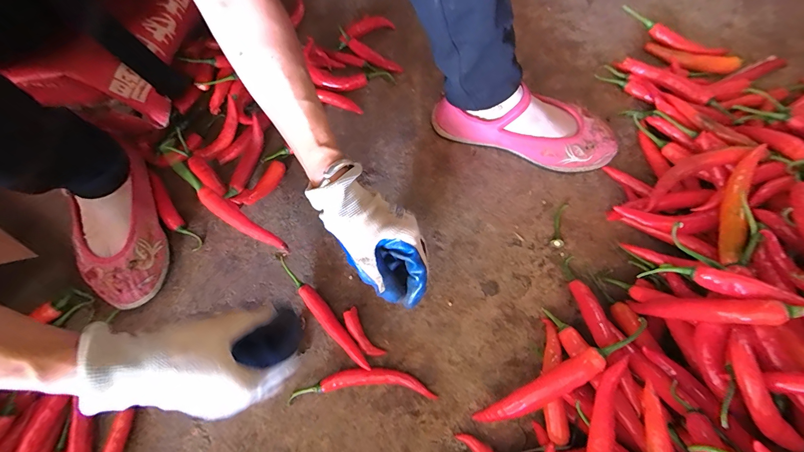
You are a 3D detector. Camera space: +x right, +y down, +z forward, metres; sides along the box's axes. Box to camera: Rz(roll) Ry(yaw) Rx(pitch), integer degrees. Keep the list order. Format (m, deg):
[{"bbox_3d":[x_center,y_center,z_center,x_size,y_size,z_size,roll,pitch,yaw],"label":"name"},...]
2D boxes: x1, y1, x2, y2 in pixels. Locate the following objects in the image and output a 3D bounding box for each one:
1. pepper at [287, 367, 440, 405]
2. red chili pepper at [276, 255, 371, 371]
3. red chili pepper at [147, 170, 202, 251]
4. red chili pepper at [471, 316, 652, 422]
[{"bbox_3d":[-0.043,0.170,0.366,0.153,0.014,0.030,-1,70,2],"label":"pepper"},{"bbox_3d":[-0.095,0.095,0.393,0.019,0.017,0.171,-39,73,-11],"label":"red chili pepper"},{"bbox_3d":[-0.295,-0.019,0.432,0.021,0.025,0.124,-38,73,-11],"label":"red chili pepper"},{"bbox_3d":[0.149,0.145,0.326,0.181,0.024,0.022,-37,71,13],"label":"red chili pepper"}]

